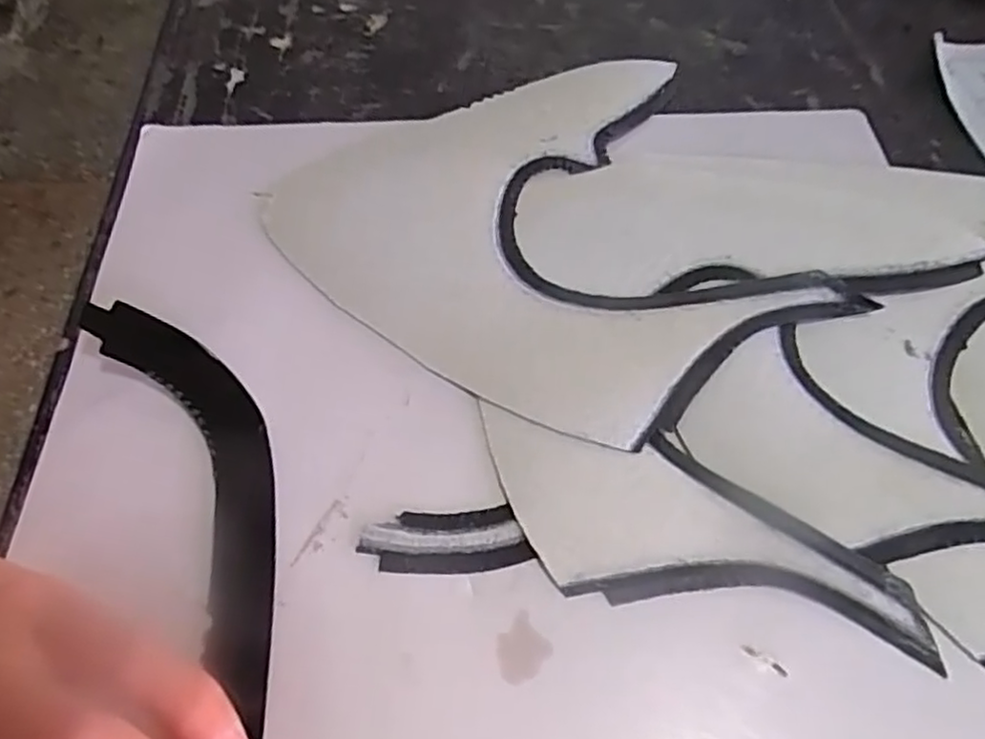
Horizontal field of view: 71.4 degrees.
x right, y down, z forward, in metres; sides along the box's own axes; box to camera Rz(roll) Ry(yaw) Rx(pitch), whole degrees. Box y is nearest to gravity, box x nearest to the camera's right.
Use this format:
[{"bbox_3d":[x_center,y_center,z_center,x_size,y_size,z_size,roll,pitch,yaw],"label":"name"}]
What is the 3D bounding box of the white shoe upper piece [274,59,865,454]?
[{"bbox_3d":[0.019,-0.050,0.258,0.171,0.007,0.169,-23,59,-12],"label":"white shoe upper piece"}]

